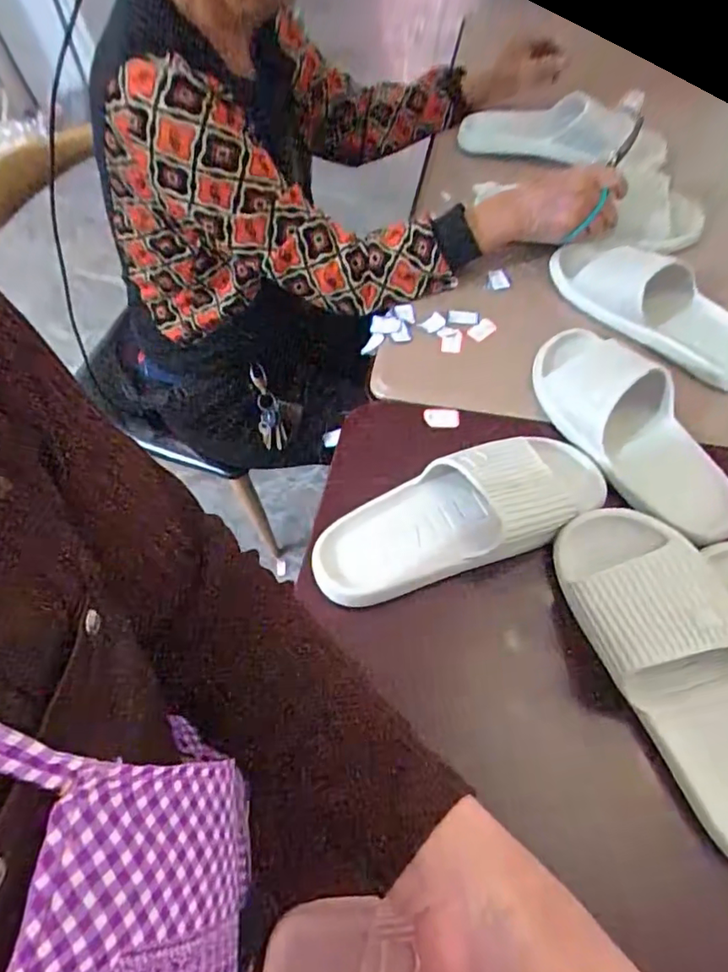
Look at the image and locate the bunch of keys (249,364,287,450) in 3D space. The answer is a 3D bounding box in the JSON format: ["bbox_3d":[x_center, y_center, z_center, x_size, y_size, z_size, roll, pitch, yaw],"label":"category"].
[{"bbox_3d":[-0.153,-0.124,0.911,0.037,0.140,0.019,-13,23,-7],"label":"bunch of keys"}]

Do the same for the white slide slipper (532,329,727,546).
[{"bbox_3d":[0.258,-0.067,0.564,0.106,0.062,0.268,-25,63,-13],"label":"white slide slipper"}]

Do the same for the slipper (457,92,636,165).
[{"bbox_3d":[0.254,-0.505,0.817,0.222,0.091,0.077,13,61,8],"label":"slipper"}]

